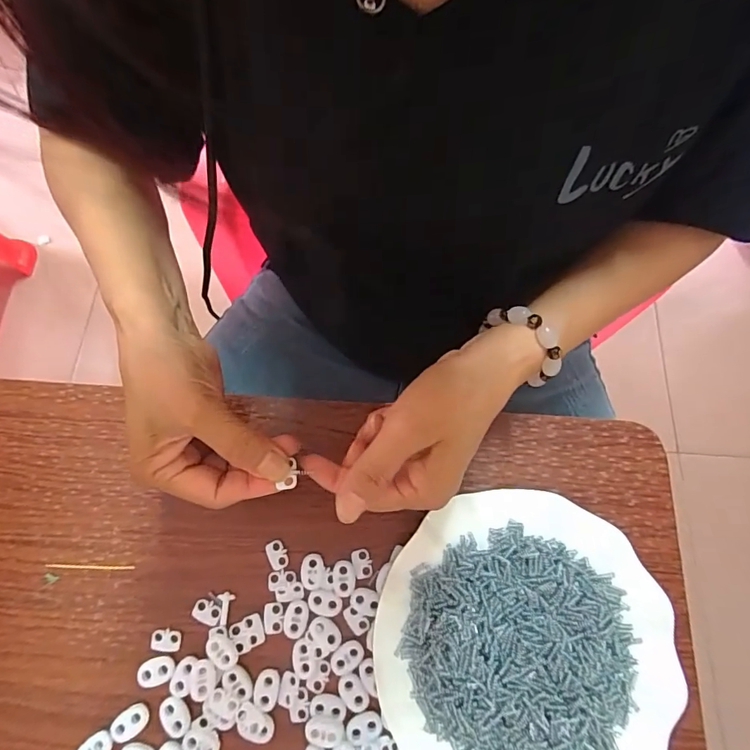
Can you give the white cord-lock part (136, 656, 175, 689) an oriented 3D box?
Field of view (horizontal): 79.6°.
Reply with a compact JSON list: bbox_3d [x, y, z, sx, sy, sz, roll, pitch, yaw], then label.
[{"bbox_3d":[-0.139,0.188,0.286,0.022,0.004,0.016,-10,72,-6],"label":"white cord-lock part"}]

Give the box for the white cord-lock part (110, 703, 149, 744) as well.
[{"bbox_3d":[-0.151,0.213,0.275,0.022,0.004,0.016,-35,76,-13],"label":"white cord-lock part"}]

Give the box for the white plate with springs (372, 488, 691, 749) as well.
[{"bbox_3d":[0.094,0.173,0.287,0.182,0.027,0.179,1,71,-2],"label":"white plate with springs"}]

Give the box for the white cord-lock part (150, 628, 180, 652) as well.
[{"bbox_3d":[-0.136,0.172,0.292,0.019,0.004,0.012,2,71,-2],"label":"white cord-lock part"}]

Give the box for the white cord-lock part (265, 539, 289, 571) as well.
[{"bbox_3d":[-0.068,0.124,0.310,0.013,0.004,0.020,-23,73,-10],"label":"white cord-lock part"}]

